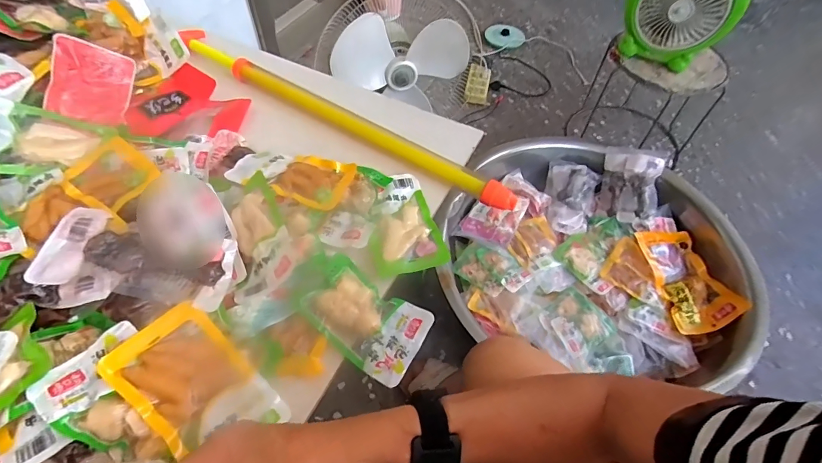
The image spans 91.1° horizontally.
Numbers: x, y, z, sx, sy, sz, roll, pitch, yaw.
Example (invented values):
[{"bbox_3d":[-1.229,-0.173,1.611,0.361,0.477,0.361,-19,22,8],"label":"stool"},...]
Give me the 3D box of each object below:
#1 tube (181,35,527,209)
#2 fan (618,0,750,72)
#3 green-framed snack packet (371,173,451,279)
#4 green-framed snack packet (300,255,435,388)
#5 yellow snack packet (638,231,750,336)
[{"bbox_3d":[-0.103,-0.159,0.562,0.540,0.029,0.033,29,58,17],"label":"tube"},{"bbox_3d":[0.628,-0.527,0.933,0.239,0.249,0.095,27,58,15],"label":"fan"},{"bbox_3d":[-0.010,-0.013,0.470,0.076,0.018,0.141,-8,56,-9],"label":"green-framed snack packet"},{"bbox_3d":[-0.044,0.082,0.390,0.117,0.029,0.079,27,58,15],"label":"green-framed snack packet"},{"bbox_3d":[0.581,0.088,0.849,0.126,0.070,0.240,-4,55,-6],"label":"yellow snack packet"}]

